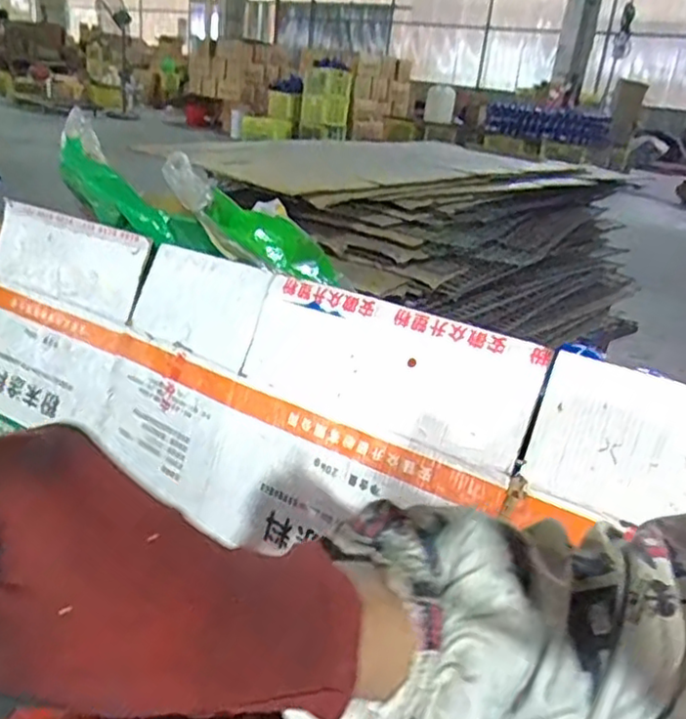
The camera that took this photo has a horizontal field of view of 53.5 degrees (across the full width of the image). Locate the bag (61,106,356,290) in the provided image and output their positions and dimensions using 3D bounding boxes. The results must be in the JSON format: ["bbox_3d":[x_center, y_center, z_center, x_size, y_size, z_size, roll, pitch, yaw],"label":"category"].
[{"bbox_3d":[-0.210,-0.229,1.031,0.474,0.120,0.161,23,22,-1],"label":"bag"}]

